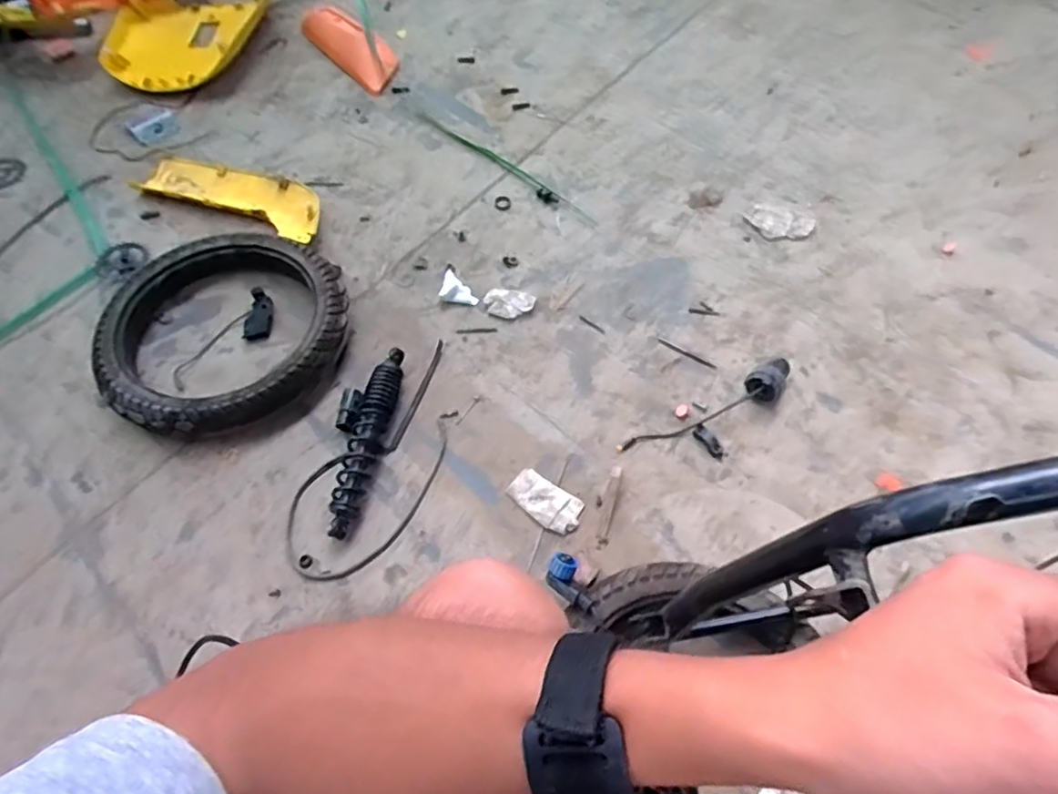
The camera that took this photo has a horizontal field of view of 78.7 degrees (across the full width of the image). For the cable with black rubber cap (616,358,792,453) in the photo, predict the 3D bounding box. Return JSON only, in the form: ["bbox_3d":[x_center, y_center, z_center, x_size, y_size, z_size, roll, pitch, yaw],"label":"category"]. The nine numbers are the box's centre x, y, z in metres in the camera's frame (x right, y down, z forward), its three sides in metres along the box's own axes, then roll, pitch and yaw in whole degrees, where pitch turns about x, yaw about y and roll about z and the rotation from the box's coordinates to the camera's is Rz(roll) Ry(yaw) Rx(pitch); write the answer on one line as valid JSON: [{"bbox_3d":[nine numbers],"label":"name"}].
[{"bbox_3d":[0.264,0.018,0.922,0.290,0.050,0.056,-26,64,-12],"label":"cable with black rubber cap"}]

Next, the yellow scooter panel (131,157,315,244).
[{"bbox_3d":[-0.513,-0.354,1.143,0.333,0.058,0.126,17,63,10],"label":"yellow scooter panel"}]

